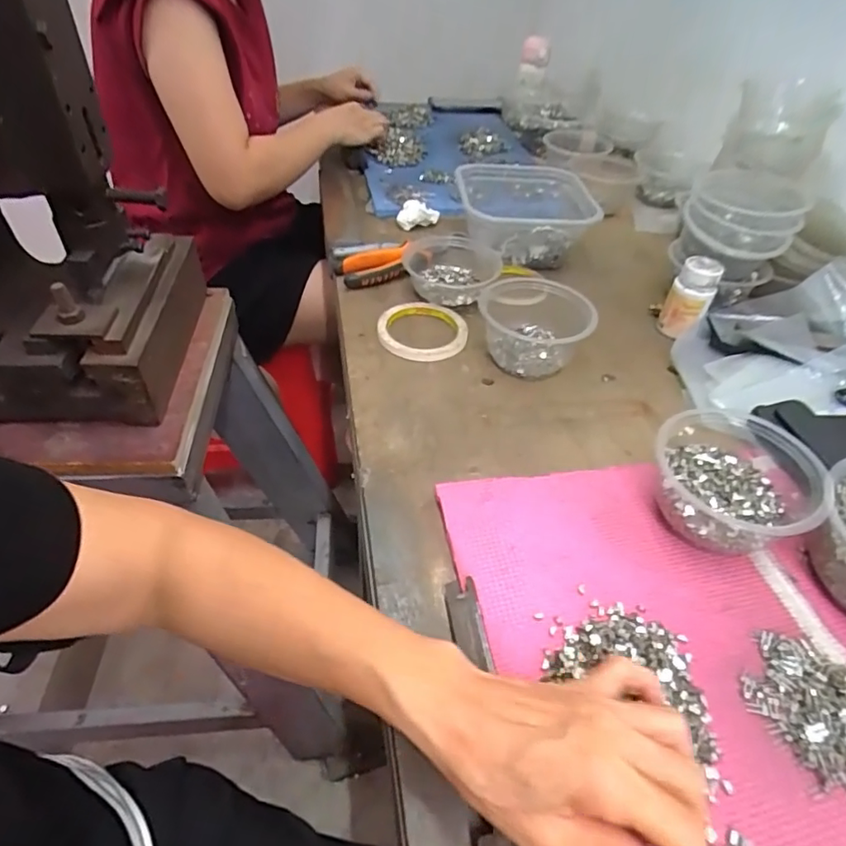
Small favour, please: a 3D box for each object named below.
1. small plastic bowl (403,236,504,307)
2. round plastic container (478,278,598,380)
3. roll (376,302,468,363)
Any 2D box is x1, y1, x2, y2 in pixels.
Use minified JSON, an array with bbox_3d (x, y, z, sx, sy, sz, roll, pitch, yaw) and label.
[{"bbox_3d":[0.032,-0.184,0.658,0.114,0.044,0.105,3,45,-3],"label":"small plastic bowl"},{"bbox_3d":[0.118,-0.107,0.581,0.105,0.059,0.132,4,45,-1],"label":"round plastic container"},{"bbox_3d":[0.000,-0.103,0.600,0.097,0.012,0.094,3,45,-3],"label":"roll"}]

